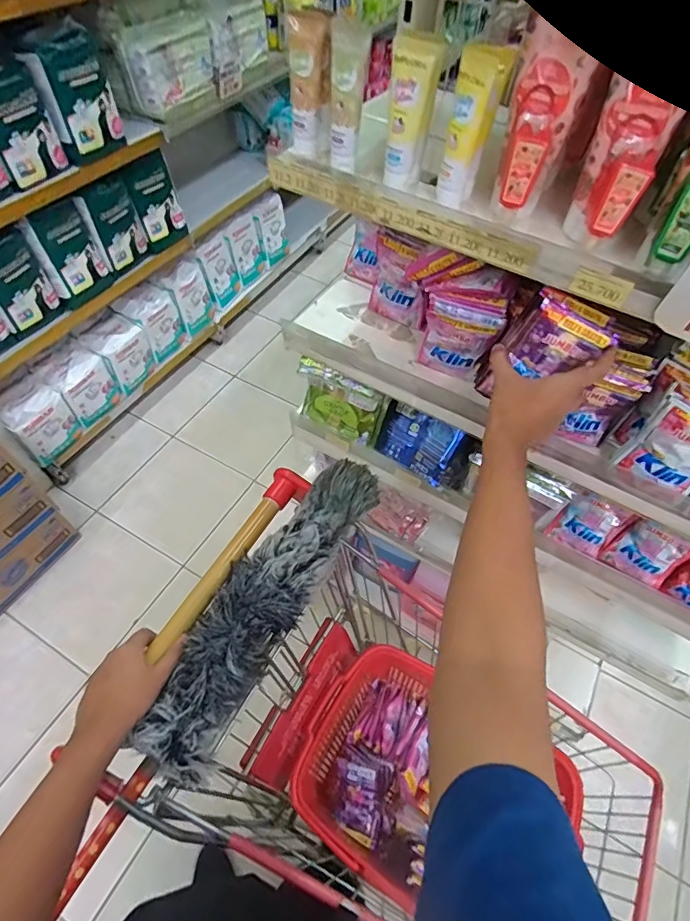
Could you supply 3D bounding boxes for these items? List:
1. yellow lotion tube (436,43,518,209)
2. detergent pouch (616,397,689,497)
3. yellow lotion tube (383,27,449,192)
[{"bbox_3d":[0.121,-0.318,0.452,0.037,0.121,0.044,23,56,11],"label":"yellow lotion tube"},{"bbox_3d":[0.386,-0.010,0.543,0.038,0.095,0.085,-35,65,-26],"label":"detergent pouch"},{"bbox_3d":[0.067,-0.343,0.467,0.039,0.122,0.040,14,55,5],"label":"yellow lotion tube"}]

